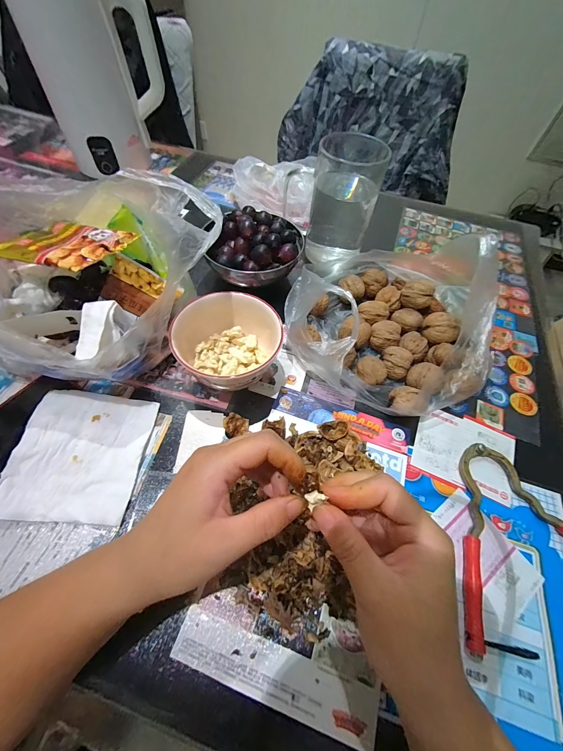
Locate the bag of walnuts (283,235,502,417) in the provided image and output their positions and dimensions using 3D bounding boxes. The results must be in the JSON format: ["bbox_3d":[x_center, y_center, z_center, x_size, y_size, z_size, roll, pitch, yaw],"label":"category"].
[{"bbox_3d":[0.130,-0.061,0.346,0.228,0.104,0.202,40,64,19],"label":"bag of walnuts"}]

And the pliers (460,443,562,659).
[{"bbox_3d":[0.241,0.162,0.262,0.150,0.014,0.171,15,58,6],"label":"pliers"}]

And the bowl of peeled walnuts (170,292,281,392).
[{"bbox_3d":[-0.062,-0.036,0.331,0.105,0.066,0.116,23,59,10],"label":"bowl of peeled walnuts"}]

